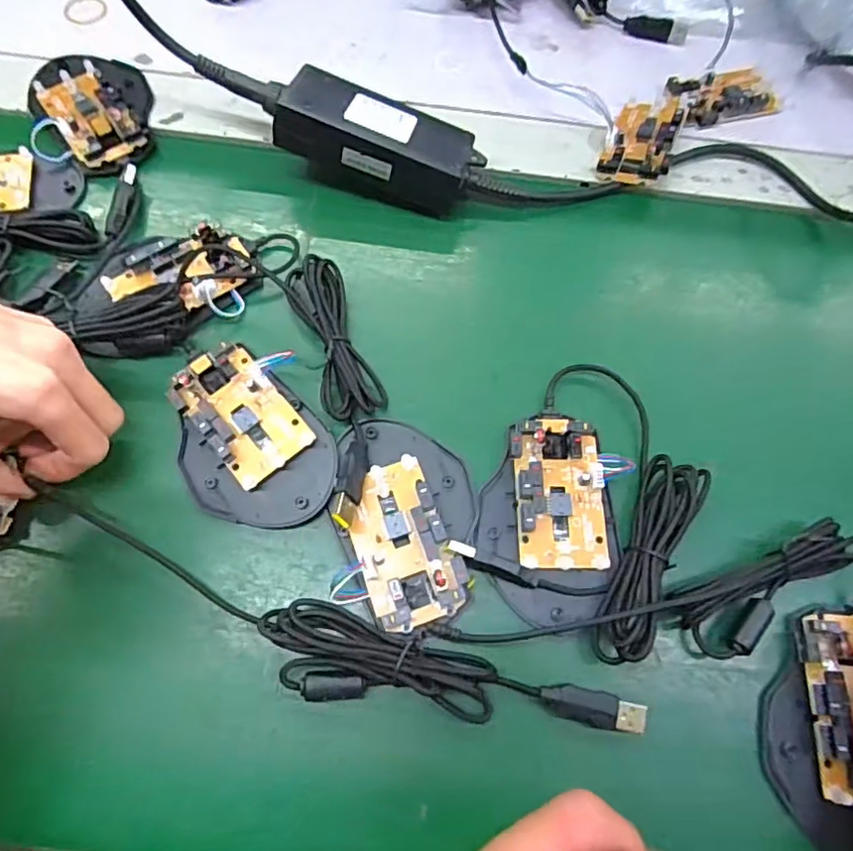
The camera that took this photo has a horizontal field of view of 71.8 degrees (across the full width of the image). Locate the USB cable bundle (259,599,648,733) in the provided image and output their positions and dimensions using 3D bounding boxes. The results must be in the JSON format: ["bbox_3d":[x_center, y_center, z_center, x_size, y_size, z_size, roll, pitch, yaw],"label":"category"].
[{"bbox_3d":[0.011,0.117,0.269,0.171,0.022,0.038,13,70,2],"label":"USB cable bundle"}]

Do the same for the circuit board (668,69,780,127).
[{"bbox_3d":[0.215,-0.237,0.421,0.076,0.009,0.044,-10,71,-6],"label":"circuit board"}]

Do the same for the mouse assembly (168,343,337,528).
[{"bbox_3d":[-0.092,0.005,0.307,0.073,0.019,0.100,-22,72,-10],"label":"mouse assembly"}]

